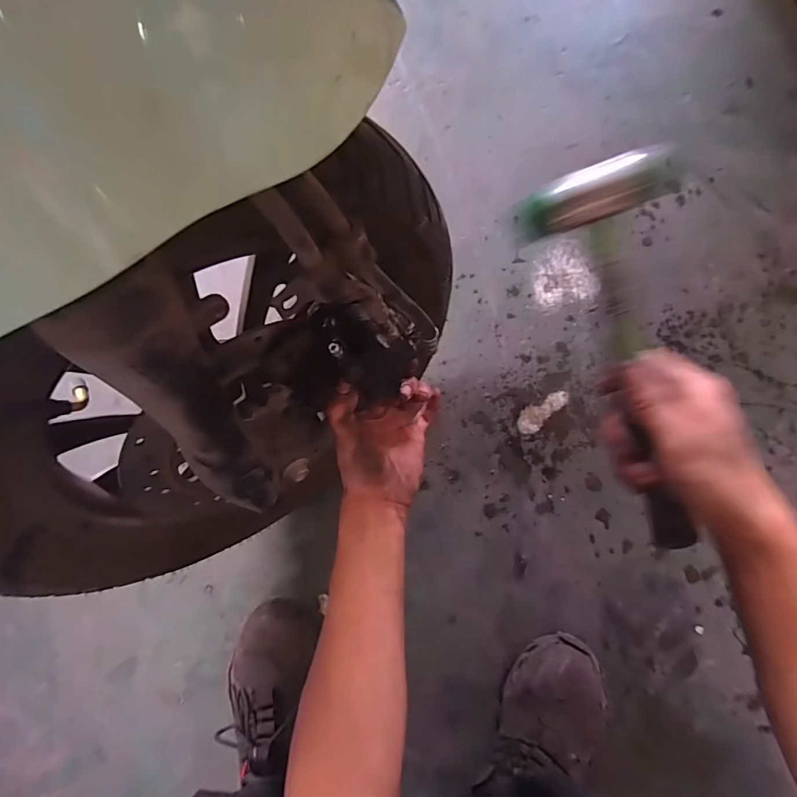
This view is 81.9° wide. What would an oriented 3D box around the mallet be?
[{"bbox_3d":[0.163,-0.013,0.320,0.080,0.032,0.284,-17,102,3],"label":"mallet"}]

